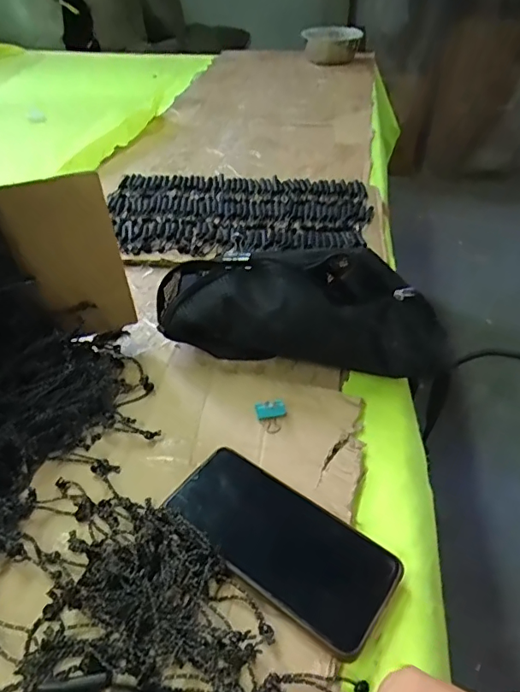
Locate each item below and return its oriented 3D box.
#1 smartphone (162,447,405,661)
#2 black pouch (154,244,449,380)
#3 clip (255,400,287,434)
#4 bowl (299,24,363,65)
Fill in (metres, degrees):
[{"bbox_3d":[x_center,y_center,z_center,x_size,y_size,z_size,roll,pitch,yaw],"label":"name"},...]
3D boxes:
[{"bbox_3d":[0.013,0.132,0.344,0.158,0.013,0.074,27,48,28],"label":"smartphone"},{"bbox_3d":[0.038,-0.036,0.479,0.276,0.097,0.082,7,42,5],"label":"black pouch"},{"bbox_3d":[0.010,0.062,0.431,0.026,0.009,0.031,-4,42,-4],"label":"clip"},{"bbox_3d":[0.215,-0.894,1.471,0.153,0.098,0.153,-4,42,-4],"label":"bowl"}]

